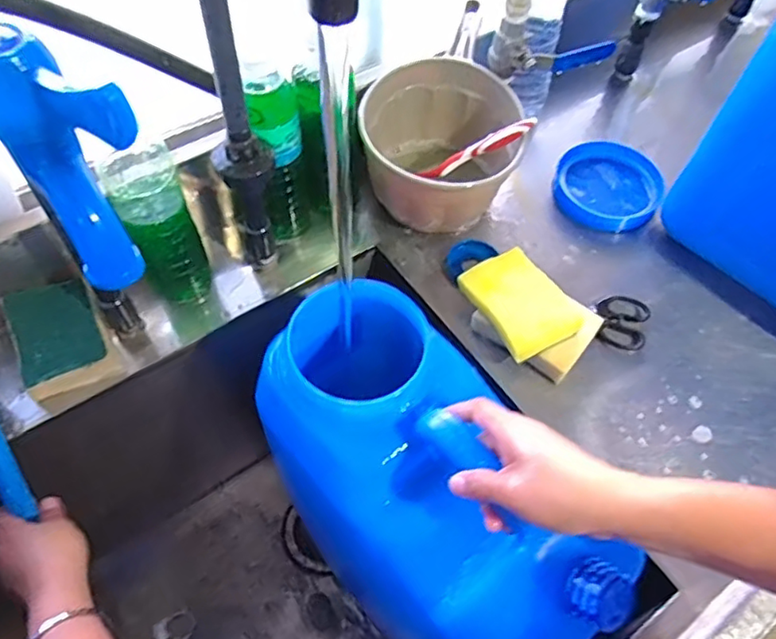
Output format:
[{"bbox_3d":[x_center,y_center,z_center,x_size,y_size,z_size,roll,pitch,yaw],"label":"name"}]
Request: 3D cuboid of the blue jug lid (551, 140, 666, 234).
[{"bbox_3d":[0.251,-0.152,0.692,0.117,0.029,0.117,1,56,-1],"label":"blue jug lid"}]

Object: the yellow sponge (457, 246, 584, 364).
[{"bbox_3d":[0.125,-0.017,0.570,0.079,0.023,0.100,-27,78,-20],"label":"yellow sponge"}]

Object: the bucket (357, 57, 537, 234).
[{"bbox_3d":[0.056,-0.178,0.651,0.157,0.120,0.155,1,56,-1],"label":"bucket"}]

